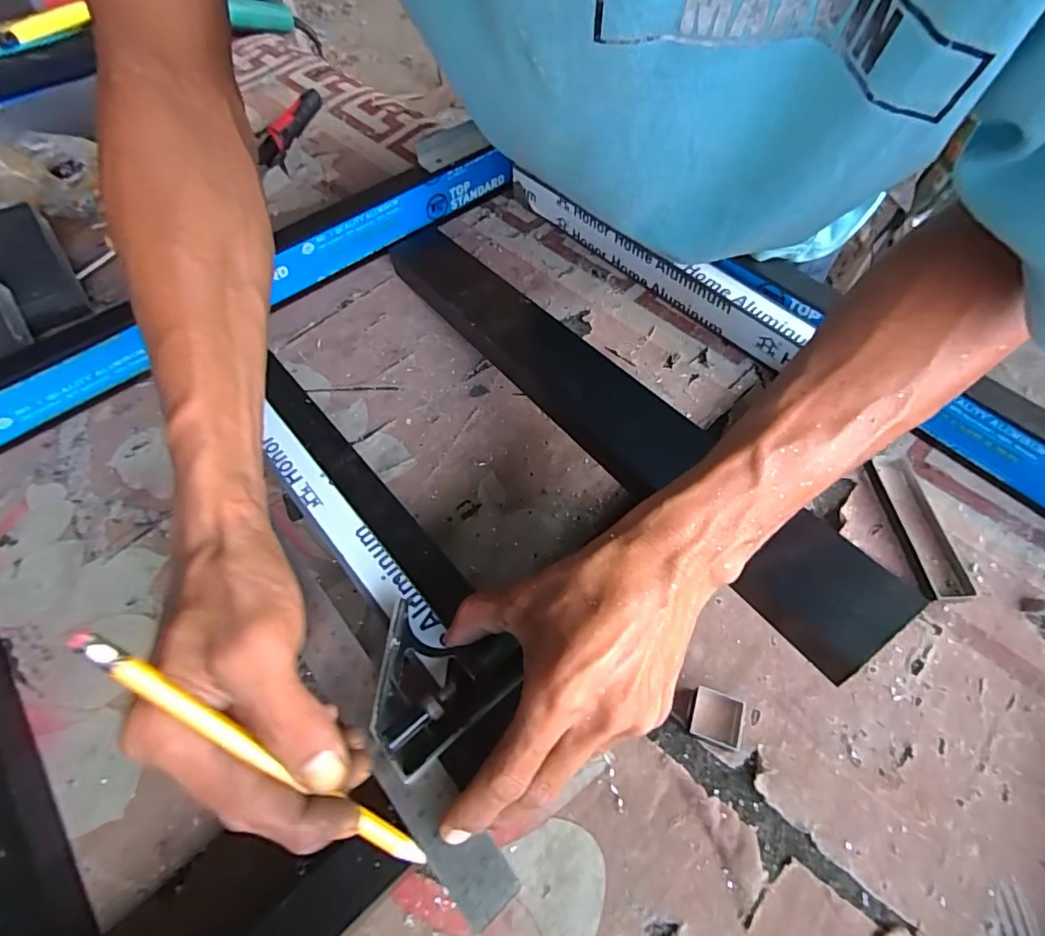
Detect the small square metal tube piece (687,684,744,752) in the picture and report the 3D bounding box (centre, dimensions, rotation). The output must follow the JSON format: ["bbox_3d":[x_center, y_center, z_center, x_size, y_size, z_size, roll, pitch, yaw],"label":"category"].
[{"bbox_3d":[0.107,0.136,0.290,0.026,0.010,0.027,16,61,11],"label":"small square metal tube piece"}]

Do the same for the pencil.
[{"bbox_3d":[-0.091,0.108,0.193,0.157,0.005,0.008,49,64,-21],"label":"pencil"}]

